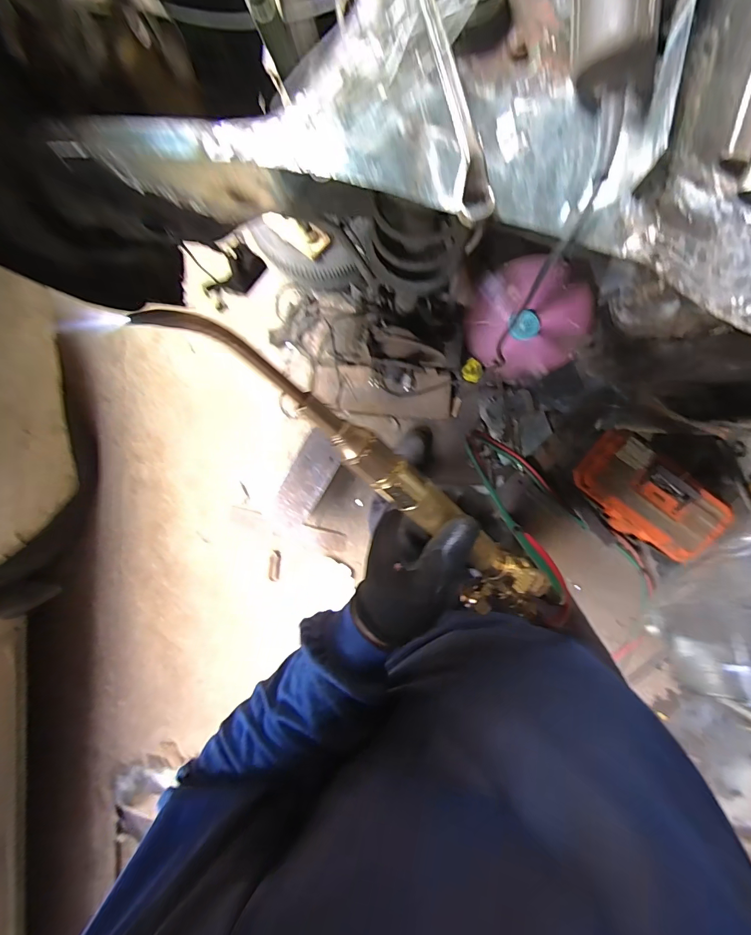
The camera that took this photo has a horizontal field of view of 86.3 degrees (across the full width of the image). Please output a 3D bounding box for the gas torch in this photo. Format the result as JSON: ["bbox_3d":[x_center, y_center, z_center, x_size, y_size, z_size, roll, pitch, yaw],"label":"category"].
[{"bbox_3d":[0.043,0.042,0.273,0.054,0.037,0.410,-44,122,9],"label":"gas torch"}]

